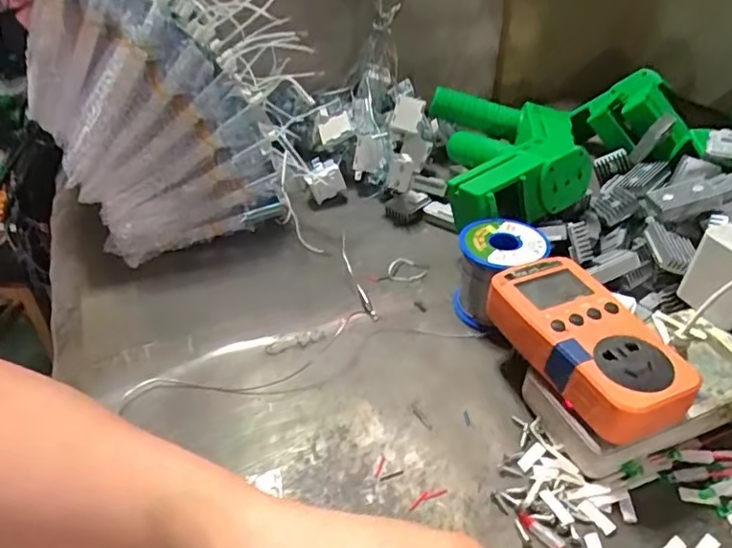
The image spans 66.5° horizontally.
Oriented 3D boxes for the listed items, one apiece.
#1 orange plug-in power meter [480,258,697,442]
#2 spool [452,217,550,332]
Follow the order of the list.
[{"bbox_3d":[0.132,0.041,0.342,0.062,0.029,0.123,-16,40,-18],"label":"orange plug-in power meter"},{"bbox_3d":[0.102,0.000,0.436,0.061,0.062,0.067,-1,38,1],"label":"spool"}]

